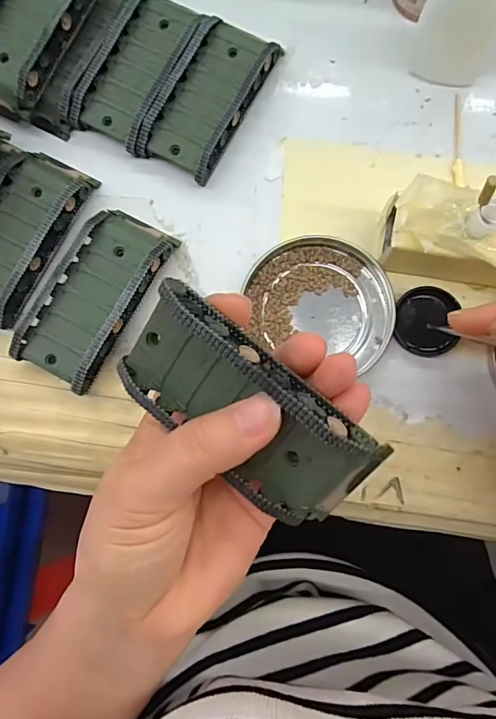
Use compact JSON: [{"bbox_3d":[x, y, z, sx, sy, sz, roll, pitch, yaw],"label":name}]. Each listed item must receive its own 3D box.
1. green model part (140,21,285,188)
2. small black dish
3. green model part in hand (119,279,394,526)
[{"bbox_3d":[-0.023,-0.148,0.256,0.045,0.018,0.089,29,83,6],"label":"green model part"},{"bbox_3d":[0.094,-0.020,0.237,0.030,0.006,0.036,2,81,3],"label":"small black dish"},{"bbox_3d":[0.000,0.017,0.163,0.097,0.024,0.042,40,122,8],"label":"green model part in hand"}]

